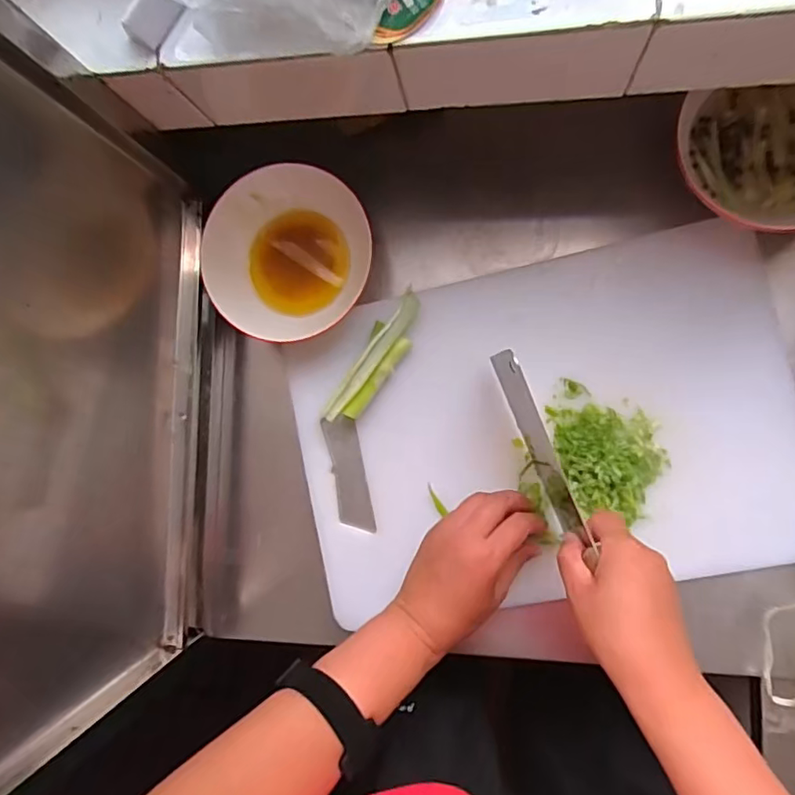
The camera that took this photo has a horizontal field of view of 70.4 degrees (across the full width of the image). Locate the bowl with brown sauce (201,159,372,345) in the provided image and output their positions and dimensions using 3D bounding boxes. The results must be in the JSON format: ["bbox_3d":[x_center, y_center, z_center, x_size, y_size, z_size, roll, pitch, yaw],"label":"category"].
[{"bbox_3d":[-0.096,-0.129,0.522,0.152,0.061,0.149,0,90,9],"label":"bowl with brown sauce"}]

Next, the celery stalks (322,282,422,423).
[{"bbox_3d":[-0.016,-0.035,0.517,0.033,0.040,0.132,32,95,8],"label":"celery stalks"}]

